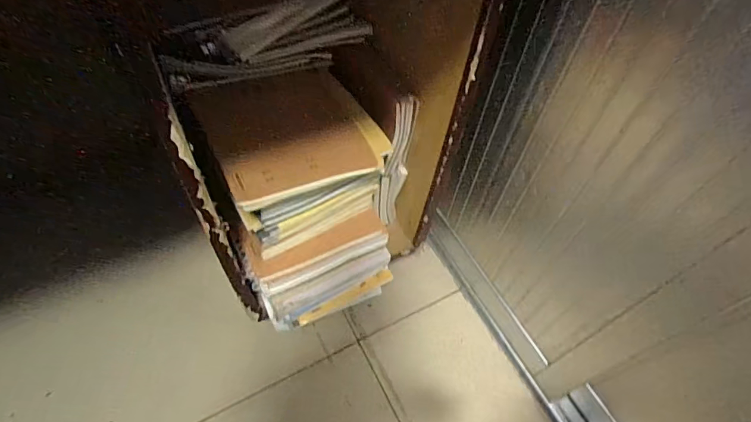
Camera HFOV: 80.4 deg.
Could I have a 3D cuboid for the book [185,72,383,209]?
[{"bbox_3d":[-0.101,-0.094,0.535,0.183,0.022,0.152,-24,83,-32],"label":"book"}]

